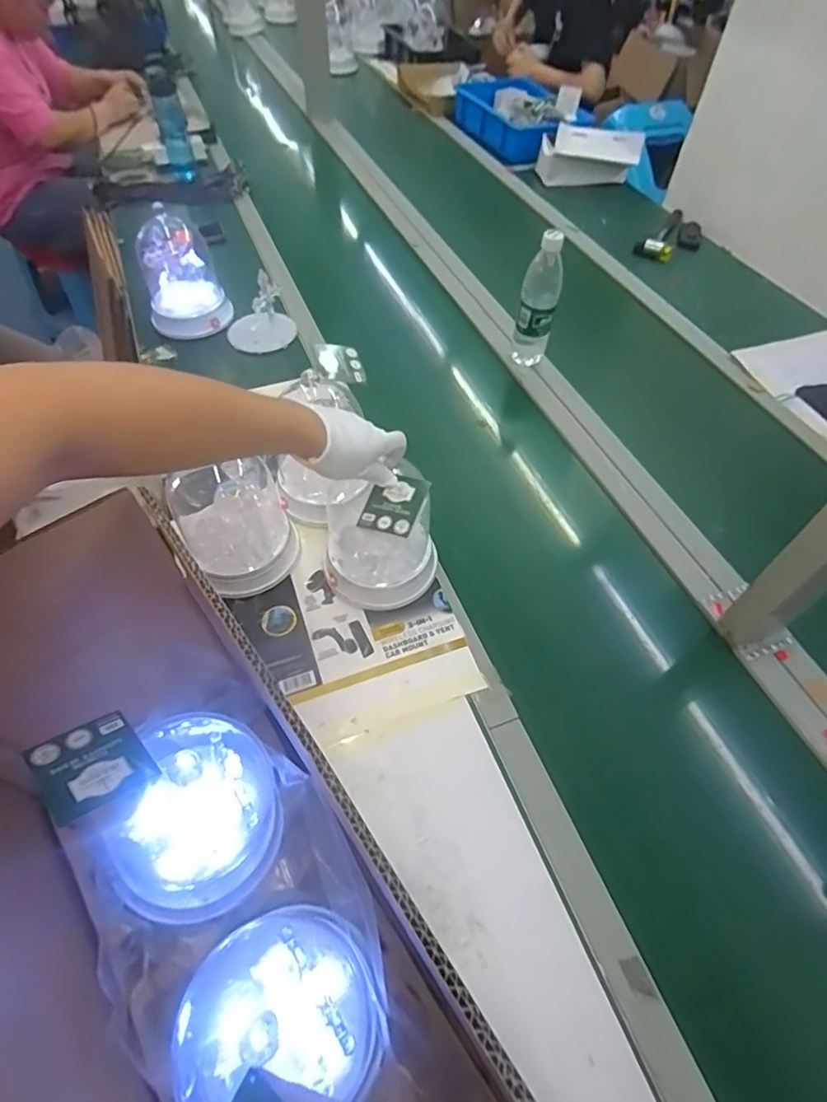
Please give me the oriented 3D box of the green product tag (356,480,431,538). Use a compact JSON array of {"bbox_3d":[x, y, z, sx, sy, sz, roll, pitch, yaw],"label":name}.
[{"bbox_3d":[-0.021,-0.049,0.587,0.062,0.008,0.064,14,69,21],"label":"green product tag"}]

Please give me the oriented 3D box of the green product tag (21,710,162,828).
[{"bbox_3d":[-0.220,0.147,0.377,0.063,0.009,0.068,-22,47,-41],"label":"green product tag"}]

